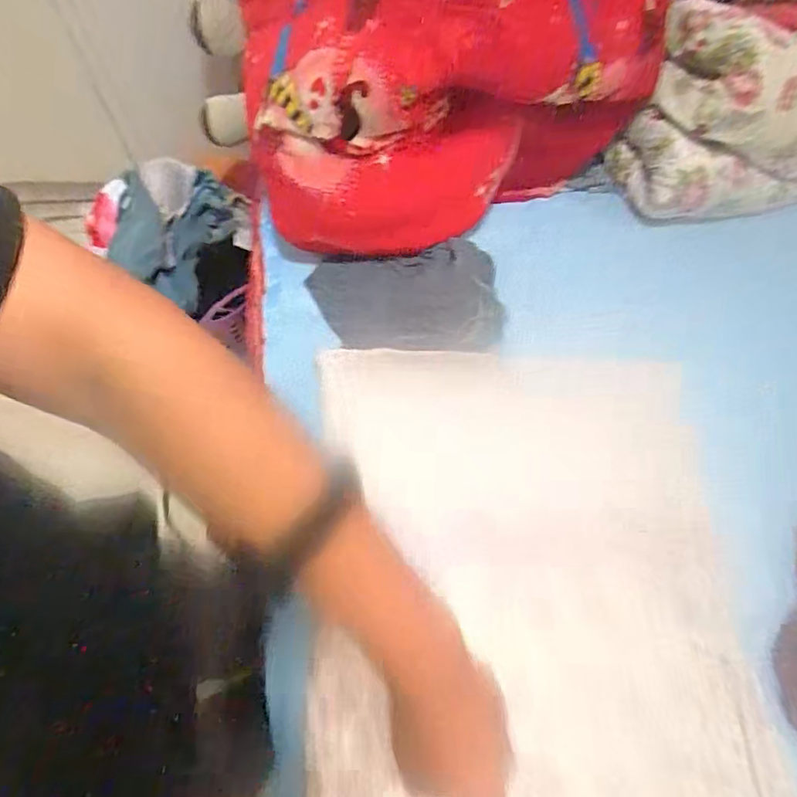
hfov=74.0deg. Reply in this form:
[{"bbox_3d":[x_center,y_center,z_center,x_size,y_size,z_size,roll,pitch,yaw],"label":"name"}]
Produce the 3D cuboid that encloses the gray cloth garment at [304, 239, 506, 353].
[{"bbox_3d":[0.015,-0.188,1.035,0.354,0.097,0.202,-4,67,-5],"label":"gray cloth garment"}]

